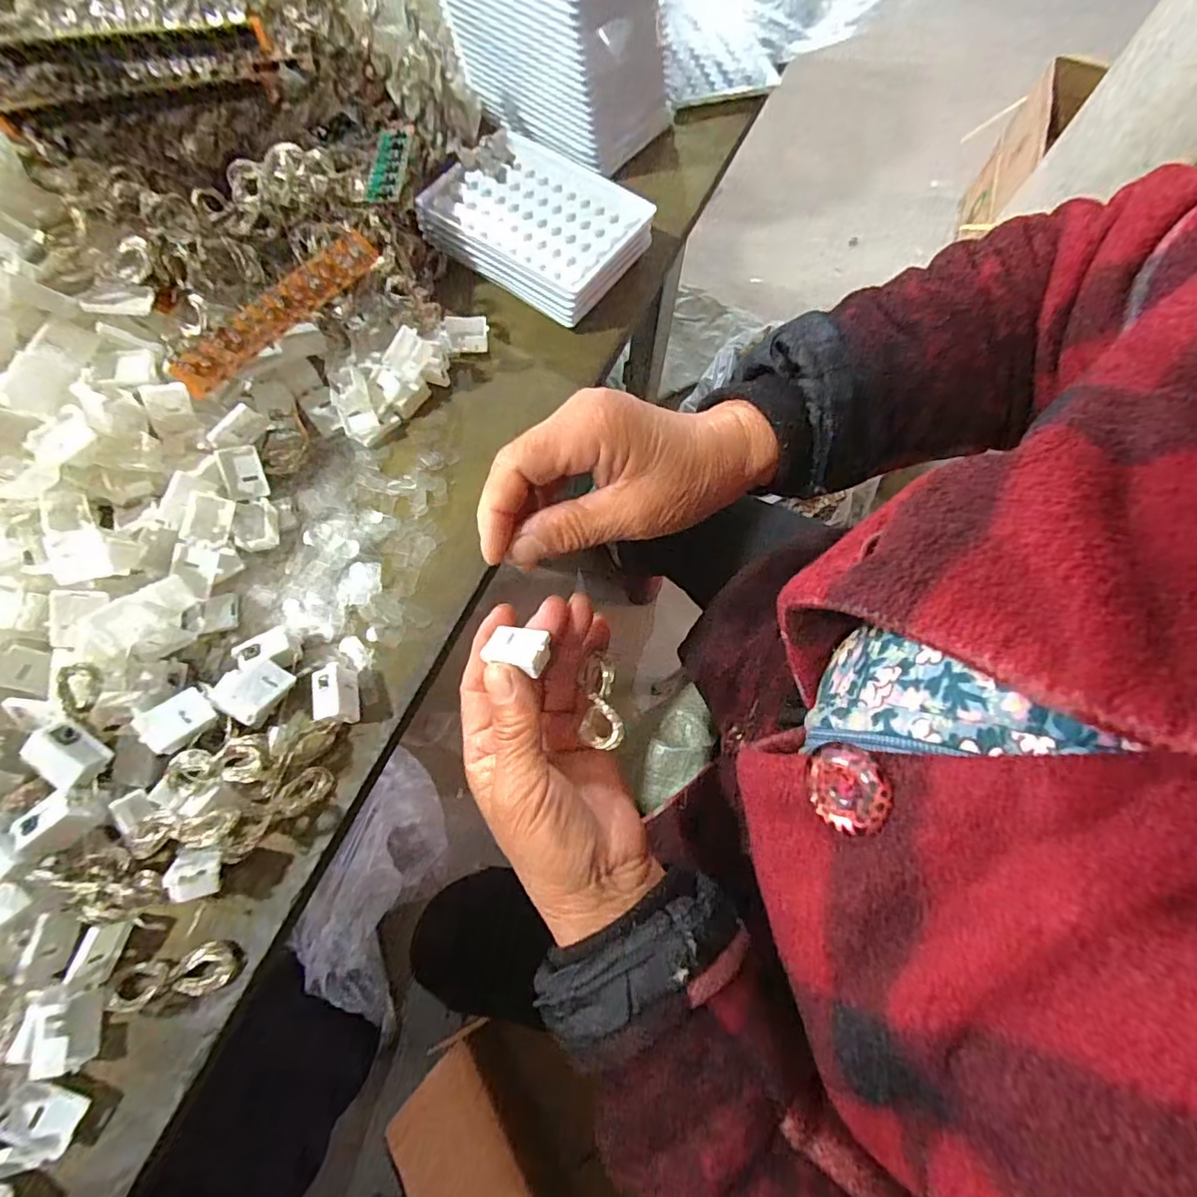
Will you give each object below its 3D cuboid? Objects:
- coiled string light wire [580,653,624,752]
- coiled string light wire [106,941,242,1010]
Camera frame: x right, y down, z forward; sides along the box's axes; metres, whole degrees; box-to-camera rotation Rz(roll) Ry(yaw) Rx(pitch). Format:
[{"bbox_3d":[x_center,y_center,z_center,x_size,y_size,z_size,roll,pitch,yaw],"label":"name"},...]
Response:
[{"bbox_3d":[0.002,0.049,0.264,0.018,0.014,0.044,-2,71,-3],"label":"coiled string light wire"},{"bbox_3d":[-0.184,0.163,0.233,0.051,0.007,0.018,-9,72,-5],"label":"coiled string light wire"}]

